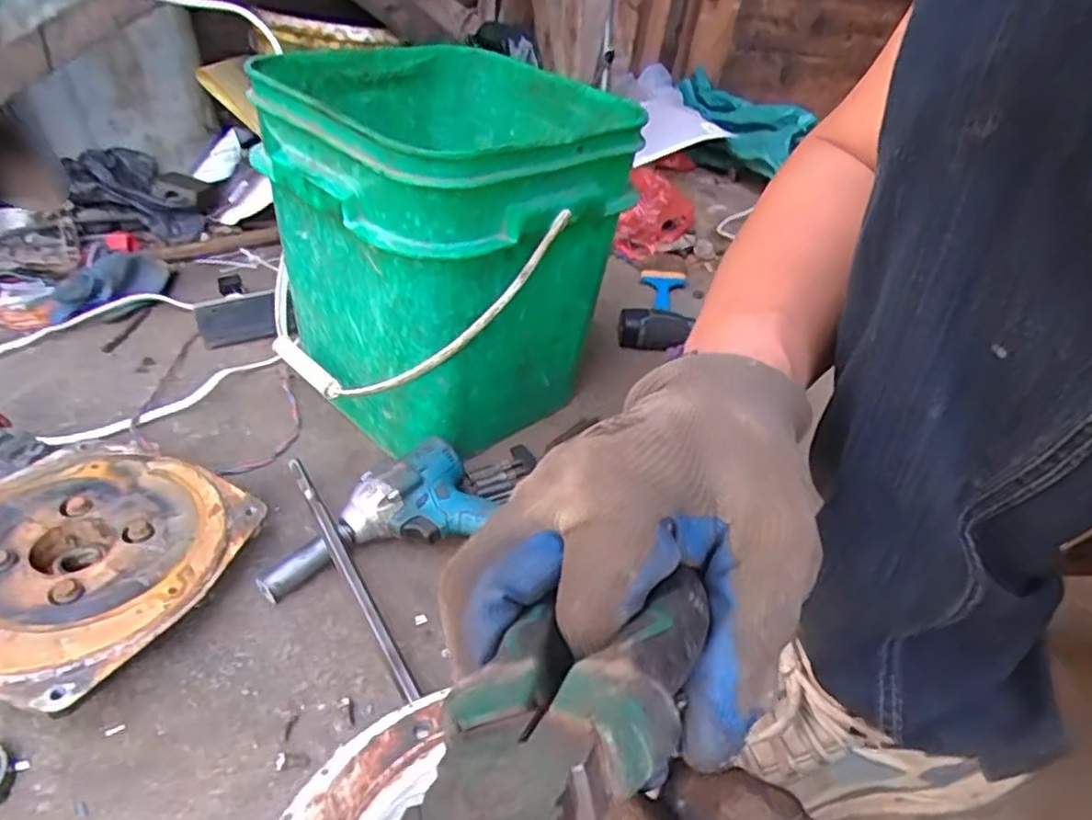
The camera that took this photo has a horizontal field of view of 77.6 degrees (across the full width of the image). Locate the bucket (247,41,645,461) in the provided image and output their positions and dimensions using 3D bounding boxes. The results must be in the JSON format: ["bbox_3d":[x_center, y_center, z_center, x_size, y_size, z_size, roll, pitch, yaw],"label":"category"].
[{"bbox_3d":[-0.116,-0.160,0.741,0.323,0.347,0.317,32,41,29],"label":"bucket"}]

